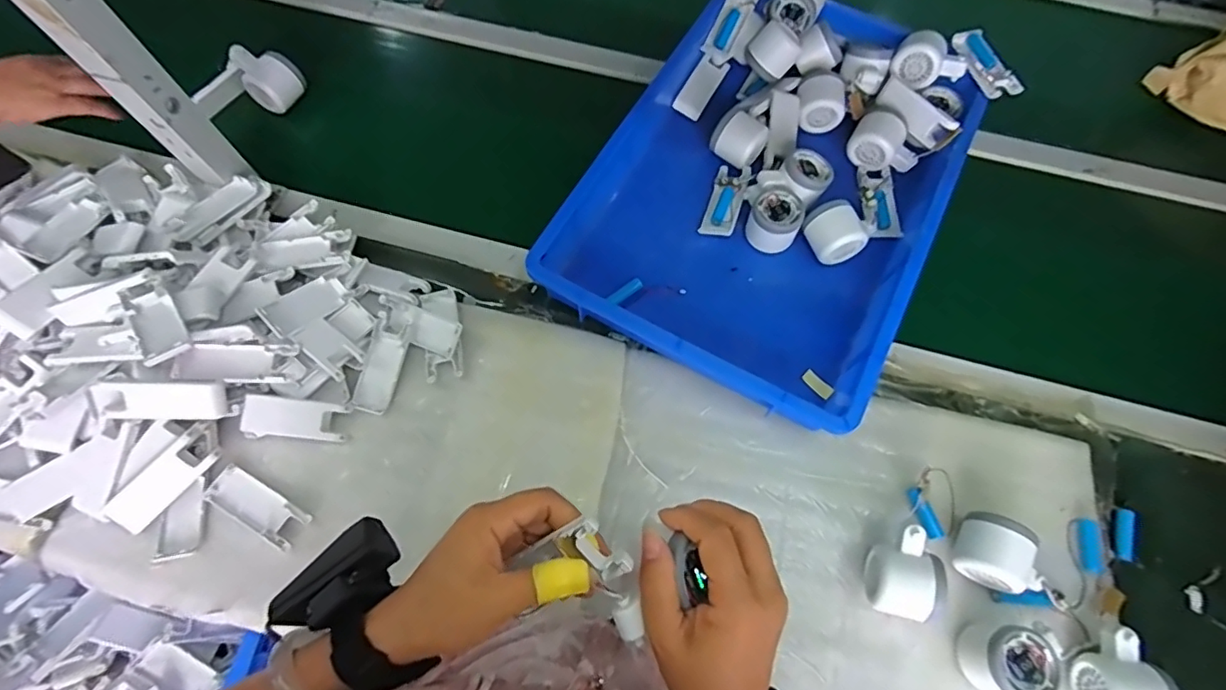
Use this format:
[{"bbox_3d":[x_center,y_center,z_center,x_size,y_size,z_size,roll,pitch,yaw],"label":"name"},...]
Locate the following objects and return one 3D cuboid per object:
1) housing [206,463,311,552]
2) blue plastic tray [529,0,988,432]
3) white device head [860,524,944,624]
[{"bbox_3d":[-0.348,0.159,0.547,0.097,0.011,0.039,29,71,10],"label":"housing"},{"bbox_3d":[0.189,-0.194,0.667,0.365,0.070,0.521,28,70,10],"label":"blue plastic tray"},{"bbox_3d":[0.267,0.209,0.511,0.057,0.059,0.075,17,69,6],"label":"white device head"}]

